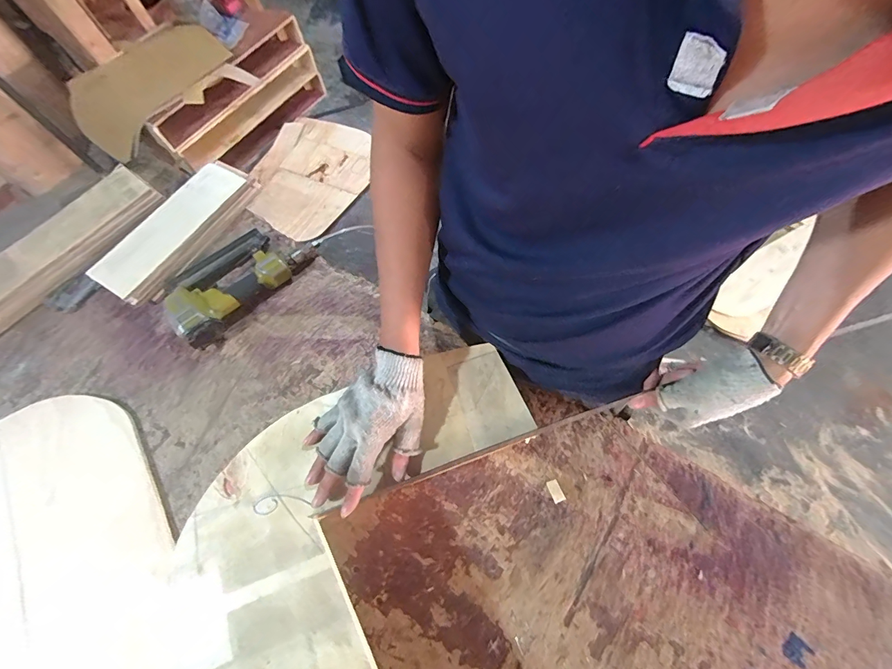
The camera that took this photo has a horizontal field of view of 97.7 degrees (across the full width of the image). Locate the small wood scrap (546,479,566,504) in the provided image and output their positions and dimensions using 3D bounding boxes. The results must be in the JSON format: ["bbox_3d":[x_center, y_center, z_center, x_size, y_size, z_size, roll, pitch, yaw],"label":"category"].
[{"bbox_3d":[0.156,0.223,0.555,0.018,0.004,0.030,-22,67,-6],"label":"small wood scrap"}]

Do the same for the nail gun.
[{"bbox_3d":[-0.392,-0.093,0.694,0.210,0.067,0.152,-42,71,-14],"label":"nail gun"}]

